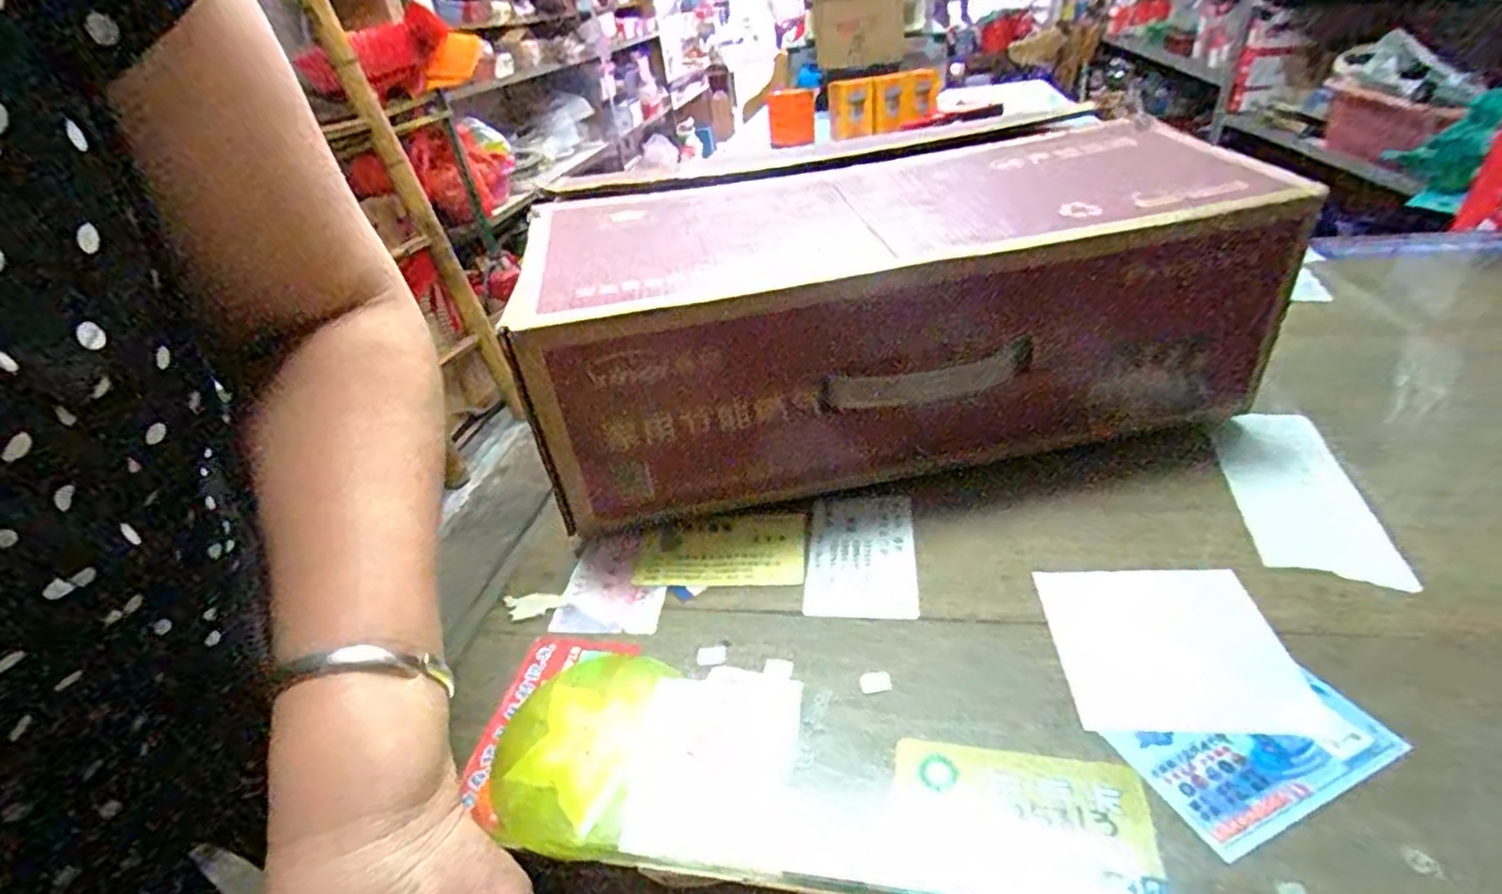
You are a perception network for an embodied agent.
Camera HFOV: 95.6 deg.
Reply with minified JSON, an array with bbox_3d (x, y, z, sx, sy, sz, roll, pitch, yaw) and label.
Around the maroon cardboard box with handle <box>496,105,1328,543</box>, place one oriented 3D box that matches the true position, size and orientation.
[{"bbox_3d":[0.075,-0.077,0.397,0.384,0.156,0.163,-10,34,-3],"label":"maroon cardboard box with handle"}]

